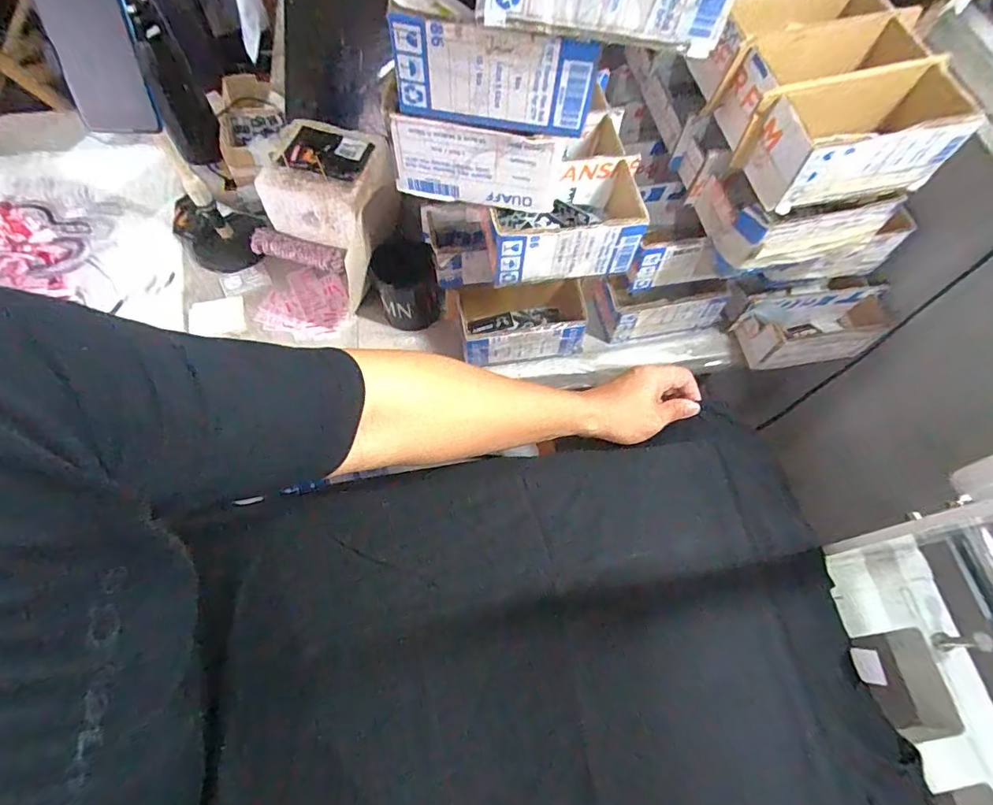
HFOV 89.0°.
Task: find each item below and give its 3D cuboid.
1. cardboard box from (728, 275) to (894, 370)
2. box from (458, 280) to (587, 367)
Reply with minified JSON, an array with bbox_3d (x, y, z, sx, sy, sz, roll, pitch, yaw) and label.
[{"bbox_3d":[0.408,-0.103,0.659,0.174,0.078,0.087,-10,66,-7],"label":"cardboard box"},{"bbox_3d":[0.037,-0.107,0.663,0.177,0.075,0.090,-8,66,-6],"label":"box"}]

